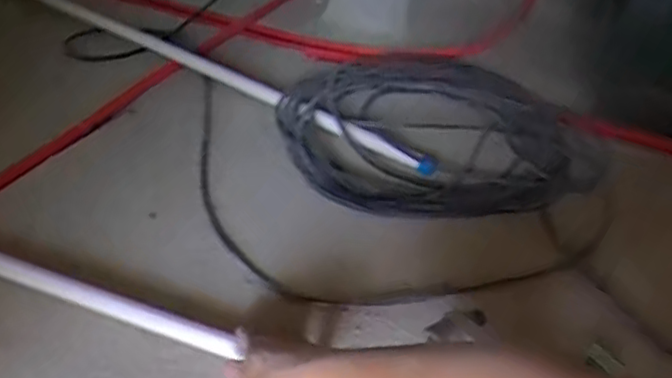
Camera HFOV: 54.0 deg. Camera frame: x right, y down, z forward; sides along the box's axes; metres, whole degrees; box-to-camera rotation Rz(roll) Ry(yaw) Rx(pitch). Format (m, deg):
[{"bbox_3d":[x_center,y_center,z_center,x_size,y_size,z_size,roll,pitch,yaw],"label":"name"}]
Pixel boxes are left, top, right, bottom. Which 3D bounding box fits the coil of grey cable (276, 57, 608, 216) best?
[{"bbox_3d":[0.161,-0.091,1.054,0.453,0.065,0.434,4,39,-3],"label":"coil of grey cable"}]

